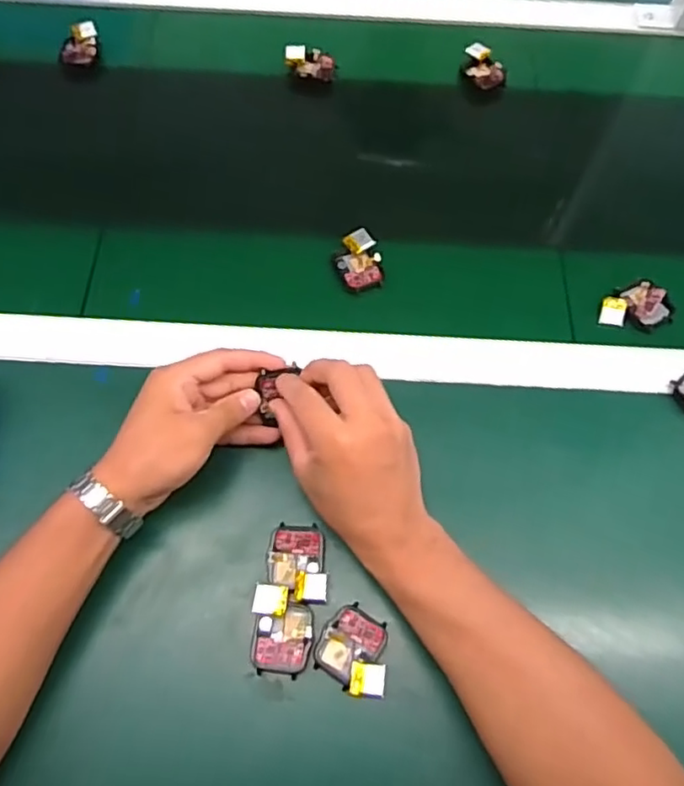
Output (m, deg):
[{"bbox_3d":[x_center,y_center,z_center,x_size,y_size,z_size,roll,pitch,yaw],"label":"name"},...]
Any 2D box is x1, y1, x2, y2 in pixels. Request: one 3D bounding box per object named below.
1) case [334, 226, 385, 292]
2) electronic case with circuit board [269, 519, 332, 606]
[{"bbox_3d":[0.014,-0.113,0.527,0.038,0.013,0.052,-13,67,-5],"label":"case"},{"bbox_3d":[-0.031,0.118,0.429,0.041,0.012,0.053,-1,66,0],"label":"electronic case with circuit board"}]

